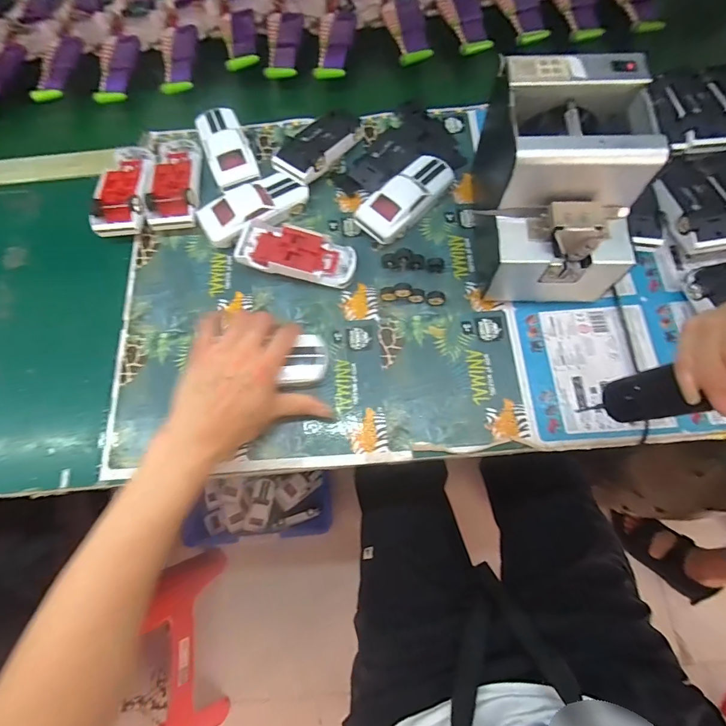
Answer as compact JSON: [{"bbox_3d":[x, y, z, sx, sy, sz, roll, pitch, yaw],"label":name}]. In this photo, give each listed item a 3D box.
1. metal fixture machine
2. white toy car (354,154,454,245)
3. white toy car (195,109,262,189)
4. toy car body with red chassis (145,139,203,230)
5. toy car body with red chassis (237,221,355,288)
[{"bbox_3d":[0.185,-0.172,0.402,0.136,0.146,0.190,7,73,4],"label":"metal fixture machine"},{"bbox_3d":[0.051,-0.193,0.472,0.051,0.035,0.131,40,78,13],"label":"white toy car"},{"bbox_3d":[-0.172,-0.272,0.510,0.054,0.034,0.128,-22,73,-5],"label":"white toy car"},{"bbox_3d":[-0.228,-0.222,0.496,0.058,0.033,0.135,-5,72,1],"label":"toy car body with red chassis"},{"bbox_3d":[-0.072,-0.118,0.452,0.125,0.031,0.053,12,73,6],"label":"toy car body with red chassis"}]

